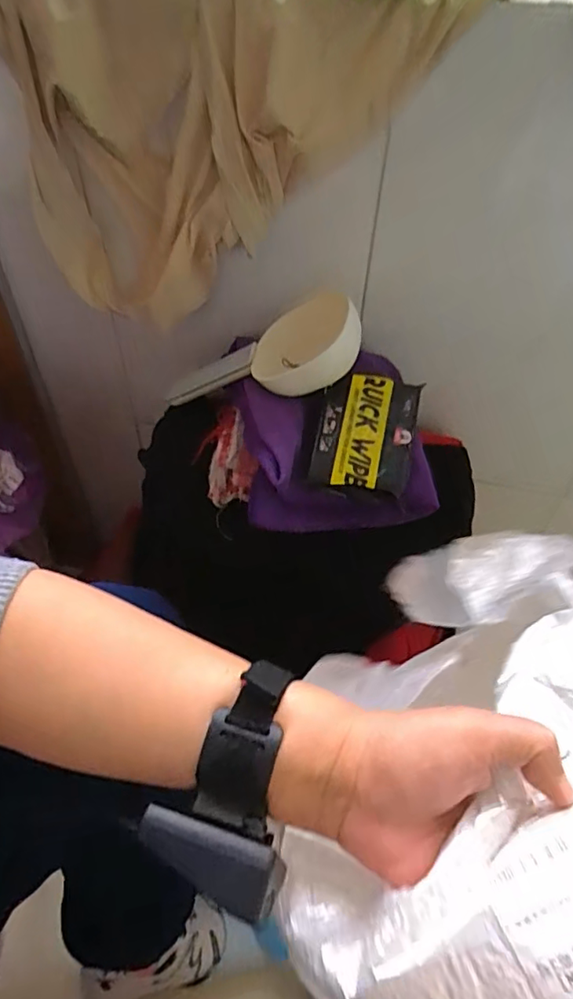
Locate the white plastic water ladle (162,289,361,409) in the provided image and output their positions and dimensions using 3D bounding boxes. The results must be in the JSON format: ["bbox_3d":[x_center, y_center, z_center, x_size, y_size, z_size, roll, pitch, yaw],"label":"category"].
[{"bbox_3d":[-0.025,-0.114,0.478,0.200,0.053,0.064,-9,40,34],"label":"white plastic water ladle"}]

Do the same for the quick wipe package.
[{"bbox_3d":[0.060,-0.054,0.443,0.083,0.015,0.101,8,68,5],"label":"quick wipe package"}]

